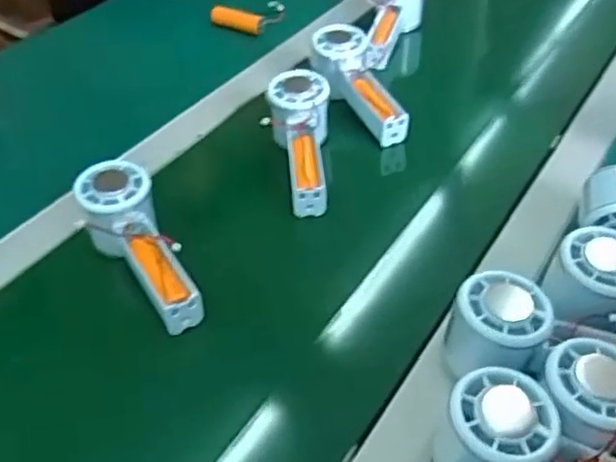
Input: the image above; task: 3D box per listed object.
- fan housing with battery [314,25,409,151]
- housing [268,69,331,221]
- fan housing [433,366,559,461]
[{"bbox_3d":[0.056,-0.152,0.664,0.058,0.045,0.150,-20,67,-19],"label":"fan housing with battery"},{"bbox_3d":[-0.003,-0.080,0.600,0.056,0.048,0.159,-5,59,-3],"label":"housing"},{"bbox_3d":[0.103,0.117,0.362,0.055,0.064,0.053,-1,42,1],"label":"fan housing"}]

